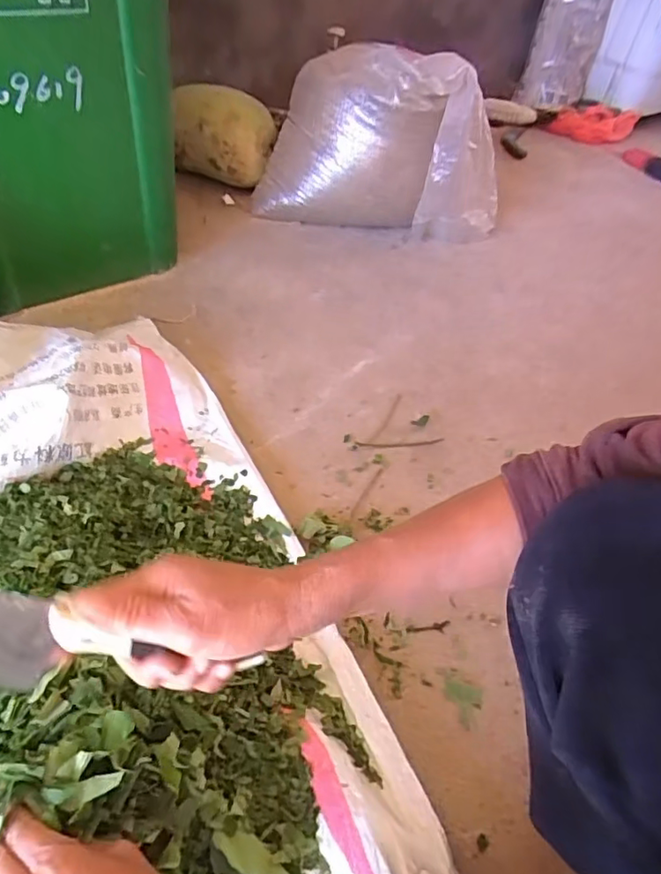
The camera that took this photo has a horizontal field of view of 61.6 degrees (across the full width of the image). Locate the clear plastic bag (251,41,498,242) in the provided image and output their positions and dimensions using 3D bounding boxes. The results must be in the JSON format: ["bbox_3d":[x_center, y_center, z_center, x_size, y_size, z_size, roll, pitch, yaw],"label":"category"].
[{"bbox_3d":[0.105,-0.596,1.172,0.537,0.375,0.264,14,46,6],"label":"clear plastic bag"}]

